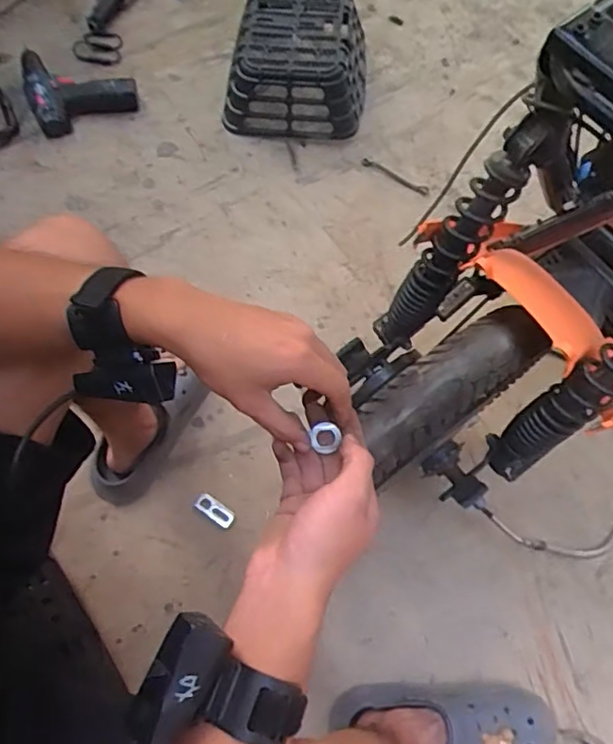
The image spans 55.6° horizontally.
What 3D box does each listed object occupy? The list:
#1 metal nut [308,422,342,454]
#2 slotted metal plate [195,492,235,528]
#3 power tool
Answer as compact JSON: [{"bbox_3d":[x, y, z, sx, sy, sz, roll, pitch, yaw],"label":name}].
[{"bbox_3d":[0.015,0.048,0.442,0.020,0.004,0.020,-5,96,12],"label":"metal nut"},{"bbox_3d":[-0.129,0.200,0.831,0.061,0.008,0.025,34,71,9],"label":"slotted metal plate"},{"bbox_3d":[-0.397,-0.503,1.011,0.176,0.045,0.162,-23,72,-11],"label":"power tool"}]

